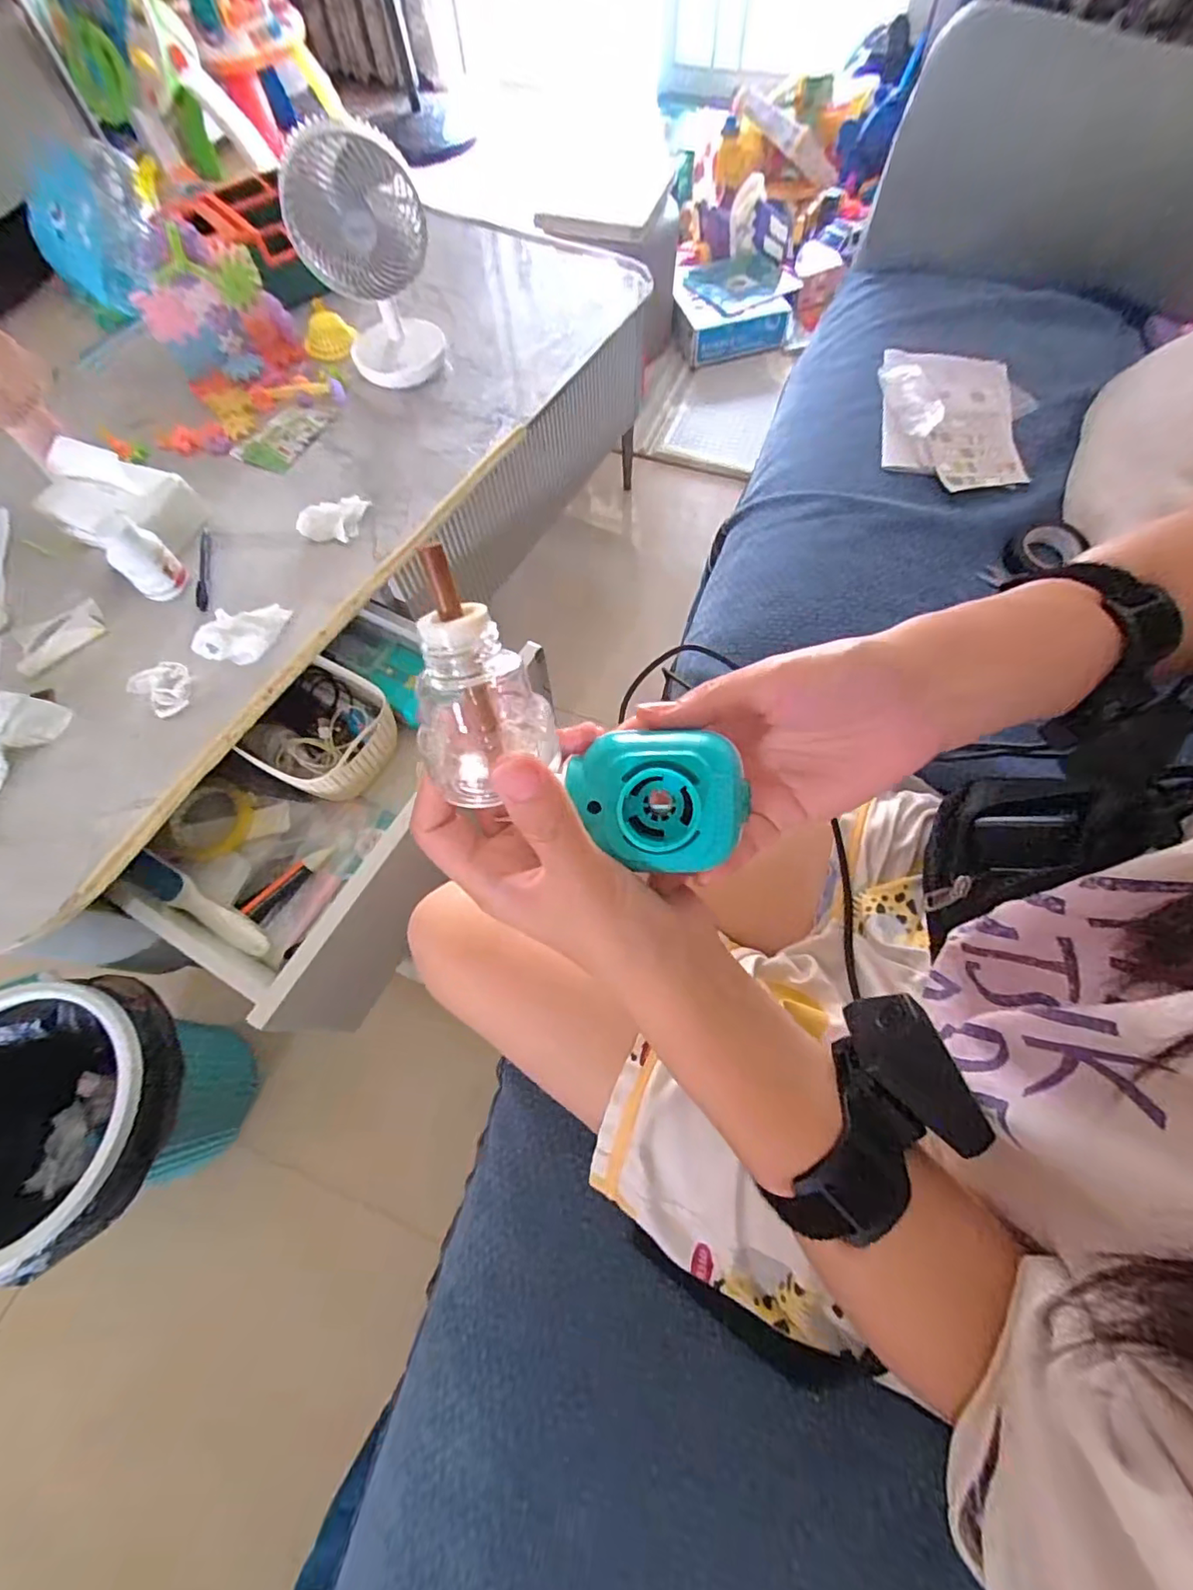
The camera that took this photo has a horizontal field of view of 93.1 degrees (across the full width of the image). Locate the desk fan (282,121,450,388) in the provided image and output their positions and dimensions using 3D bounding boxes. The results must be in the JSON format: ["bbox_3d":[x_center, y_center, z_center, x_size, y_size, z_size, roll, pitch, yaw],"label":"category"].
[{"bbox_3d":[-0.300,-0.703,0.744,0.157,0.253,0.111,-19,67,-6],"label":"desk fan"}]

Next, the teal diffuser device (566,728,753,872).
[{"bbox_3d":[0.022,0.002,0.211,0.061,0.029,0.050,-2,93,10],"label":"teal diffuser device"}]

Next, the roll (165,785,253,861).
[{"bbox_3d":[-0.464,0.032,0.675,0.089,0.022,0.089,-1,66,2],"label":"roll"}]

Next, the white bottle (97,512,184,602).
[{"bbox_3d":[-0.520,-0.271,0.647,0.057,0.082,0.044,-43,72,-15],"label":"white bottle"}]

